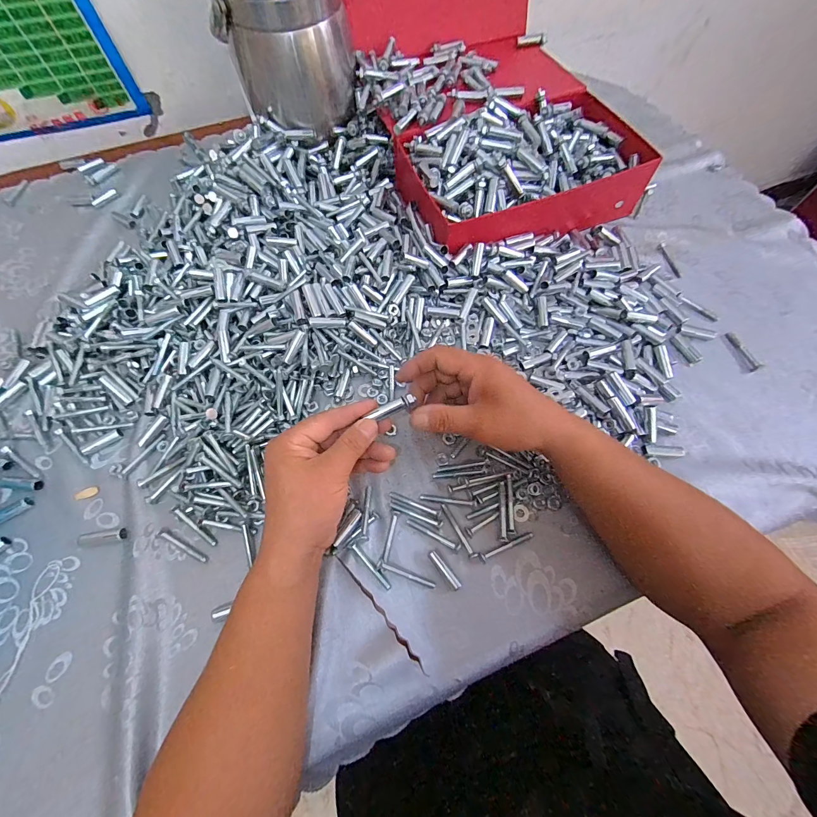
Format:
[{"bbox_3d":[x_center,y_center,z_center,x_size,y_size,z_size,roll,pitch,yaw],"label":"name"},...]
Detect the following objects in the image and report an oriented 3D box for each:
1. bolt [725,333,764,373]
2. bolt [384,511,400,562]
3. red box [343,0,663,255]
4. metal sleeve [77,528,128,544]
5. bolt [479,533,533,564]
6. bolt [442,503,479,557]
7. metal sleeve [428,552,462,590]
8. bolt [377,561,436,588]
[{"bbox_3d":[0.396,-0.068,0.420,0.012,0.007,0.052,-22,68,-8],"label":"bolt"},{"bbox_3d":[-0.017,0.122,0.340,0.007,0.004,0.047,12,67,6],"label":"bolt"},{"bbox_3d":[0.114,-0.434,0.501,0.311,0.107,0.427,-16,67,-6],"label":"red box"},{"bbox_3d":[-0.298,0.124,0.344,0.050,0.007,0.011,-6,66,-1],"label":"metal sleeve"},{"bbox_3d":[0.093,0.132,0.334,0.057,0.007,0.009,-20,68,-7],"label":"bolt"},{"bbox_3d":[0.047,0.118,0.341,0.008,0.006,0.055,-30,69,-11],"label":"bolt"},{"bbox_3d":[0.033,0.149,0.327,0.008,0.008,0.040,-35,70,-13],"label":"metal sleeve"},{"bbox_3d":[-0.002,0.153,0.326,0.055,0.004,0.006,17,68,8],"label":"bolt"}]

